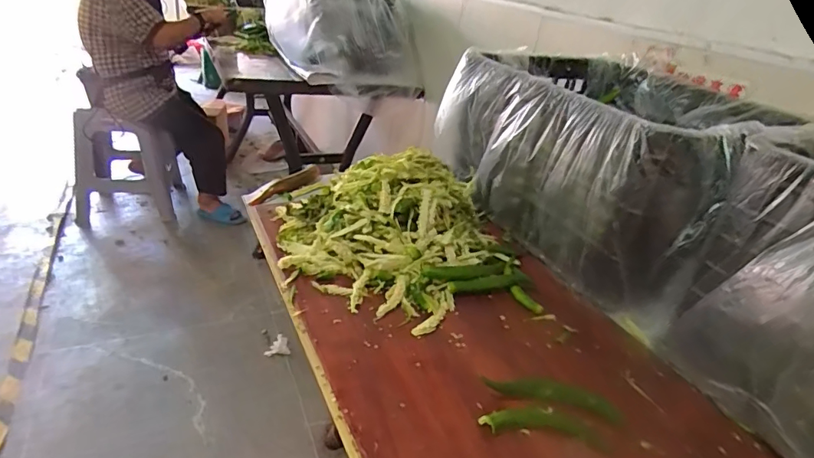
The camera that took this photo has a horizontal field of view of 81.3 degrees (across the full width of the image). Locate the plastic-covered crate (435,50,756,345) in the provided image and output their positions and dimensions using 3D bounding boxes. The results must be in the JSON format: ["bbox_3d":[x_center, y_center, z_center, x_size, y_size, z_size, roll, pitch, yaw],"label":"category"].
[{"bbox_3d":[0.350,-0.106,0.791,0.389,0.261,0.507,-10,34,-31],"label":"plastic-covered crate"}]

